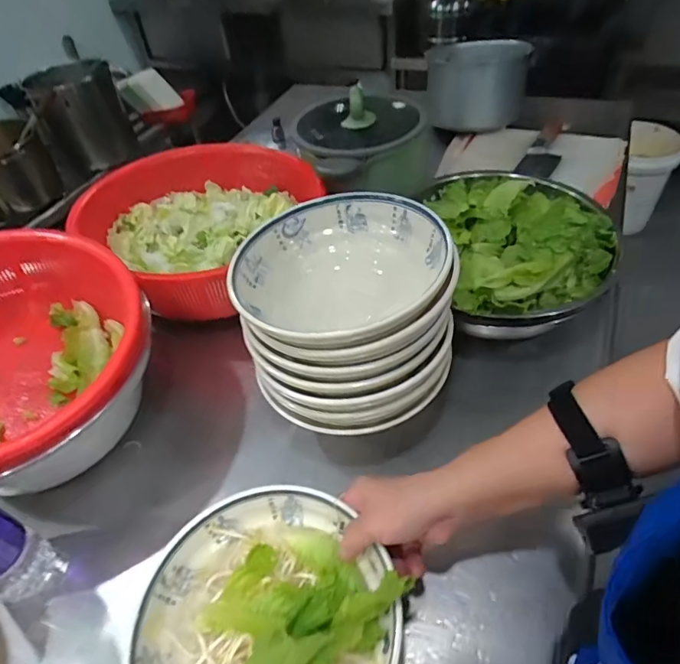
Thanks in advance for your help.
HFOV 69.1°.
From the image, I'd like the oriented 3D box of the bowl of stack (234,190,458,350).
[{"bbox_3d":[-0.002,-0.053,0.501,0.204,0.088,0.206,-3,47,4],"label":"bowl of stack"}]

